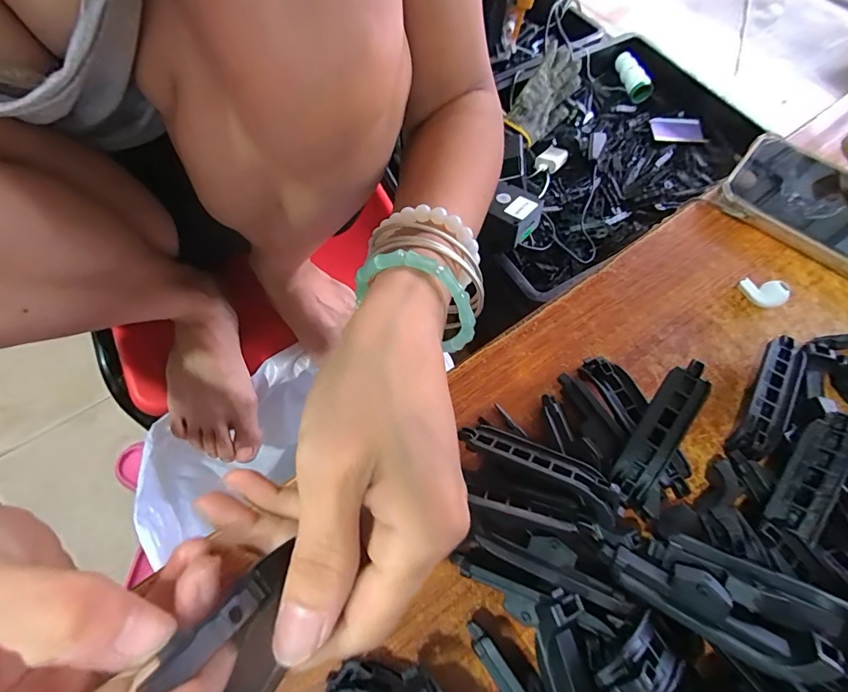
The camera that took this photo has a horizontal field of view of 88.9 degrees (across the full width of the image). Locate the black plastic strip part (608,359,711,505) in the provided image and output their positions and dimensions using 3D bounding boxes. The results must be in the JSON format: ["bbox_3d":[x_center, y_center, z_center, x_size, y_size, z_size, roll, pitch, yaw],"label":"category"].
[{"bbox_3d":[0.109,0.039,0.199,0.017,0.007,0.070,32,89,12],"label":"black plastic strip part"}]

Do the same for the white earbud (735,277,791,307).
[{"bbox_3d":[0.201,-0.033,0.257,0.010,0.017,0.024,-33,70,-17],"label":"white earbud"}]

